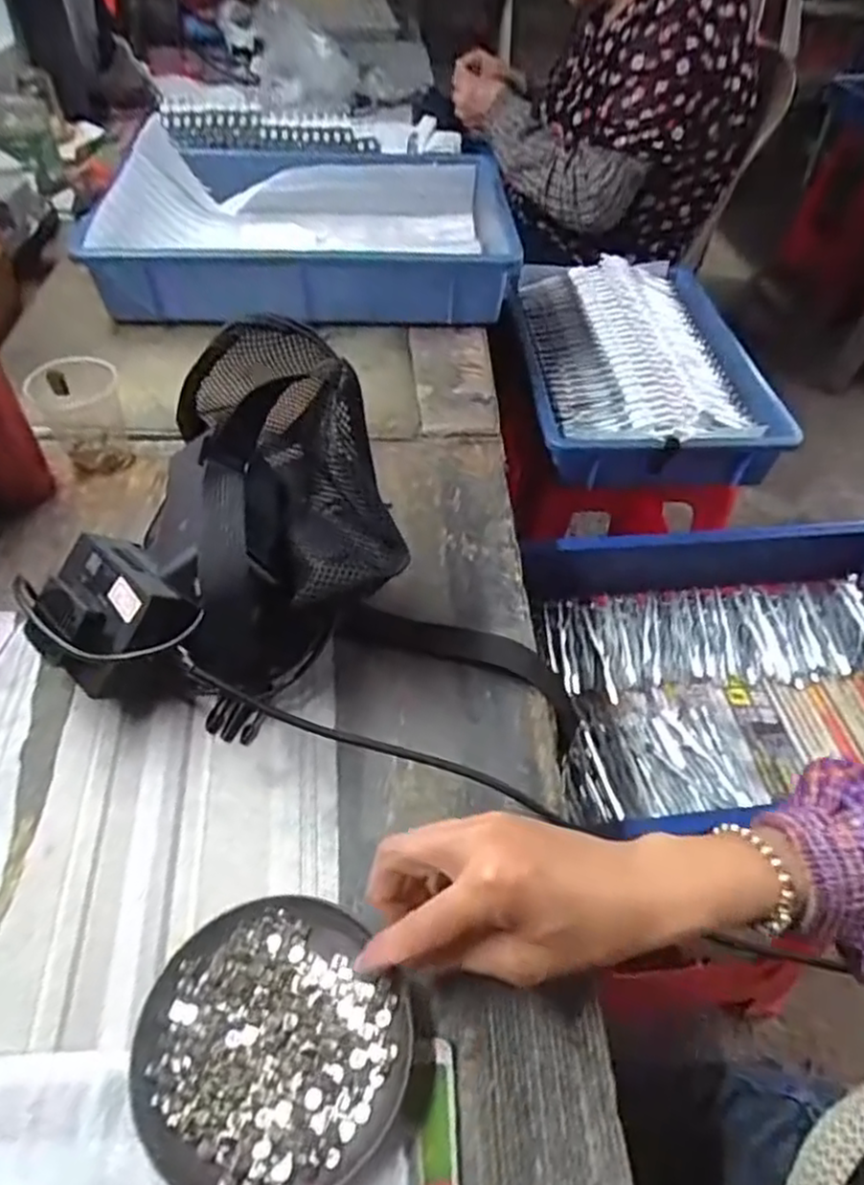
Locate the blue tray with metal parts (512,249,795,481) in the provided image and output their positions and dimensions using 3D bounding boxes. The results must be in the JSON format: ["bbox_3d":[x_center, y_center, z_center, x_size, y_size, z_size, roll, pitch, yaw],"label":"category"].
[{"bbox_3d":[0.261,-0.300,0.907,0.291,0.090,0.396,-2,49,-5],"label":"blue tray with metal parts"}]

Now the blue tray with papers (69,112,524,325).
[{"bbox_3d":[-0.129,-0.386,0.758,0.415,0.102,0.259,2,49,-2],"label":"blue tray with papers"}]

